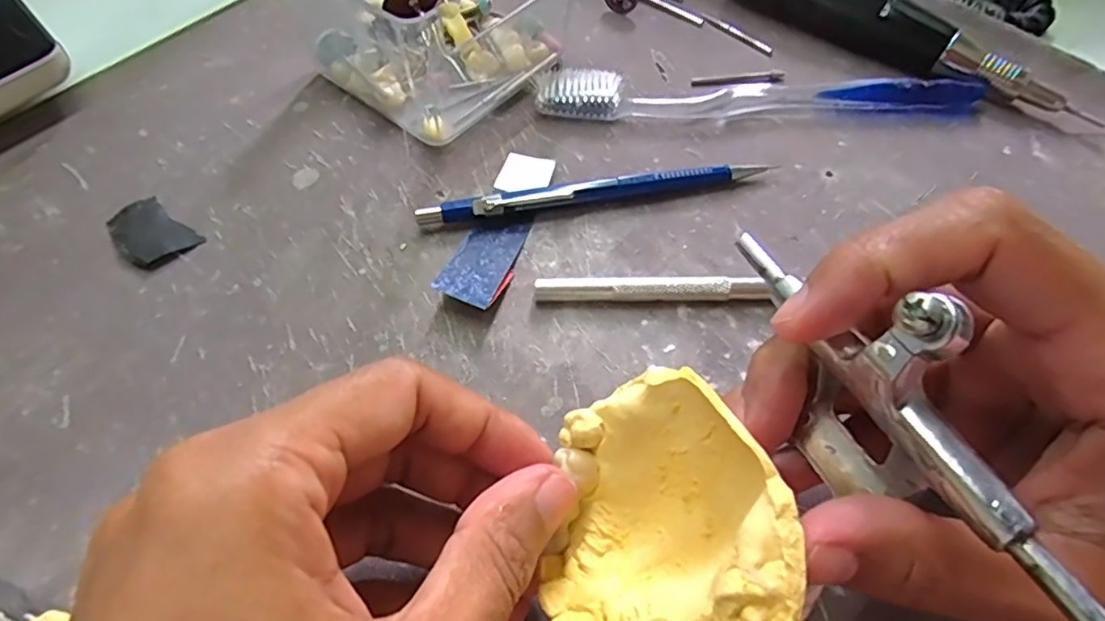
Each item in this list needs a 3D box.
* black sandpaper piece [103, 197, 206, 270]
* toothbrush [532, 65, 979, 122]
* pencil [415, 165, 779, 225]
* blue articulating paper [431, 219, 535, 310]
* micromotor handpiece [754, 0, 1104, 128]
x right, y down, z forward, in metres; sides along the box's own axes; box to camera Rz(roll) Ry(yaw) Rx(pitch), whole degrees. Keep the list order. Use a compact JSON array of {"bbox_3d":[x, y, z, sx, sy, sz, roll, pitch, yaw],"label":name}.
[{"bbox_3d":[-0.151,-0.029,0.225,0.036,0.004,0.022,33,65,19],"label":"black sandpaper piece"},{"bbox_3d":[0.089,-0.093,0.259,0.187,0.012,0.022,2,59,1],"label":"toothbrush"},{"bbox_3d":[0.017,-0.044,0.230,0.133,0.013,0.007,-10,59,-6],"label":"pencil"},{"bbox_3d":[-0.023,-0.019,0.217,0.022,0.004,0.045,20,48,12],"label":"blue articulating paper"},{"bbox_3d":[0.141,-0.134,0.275,0.183,0.029,0.026,38,66,20],"label":"micromotor handpiece"}]

